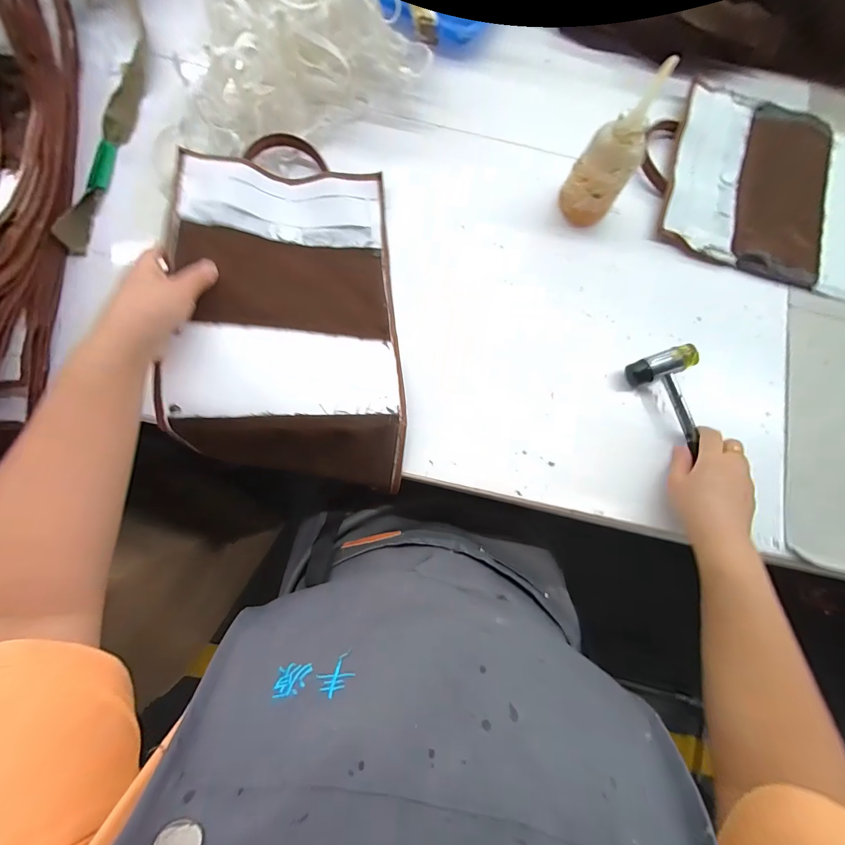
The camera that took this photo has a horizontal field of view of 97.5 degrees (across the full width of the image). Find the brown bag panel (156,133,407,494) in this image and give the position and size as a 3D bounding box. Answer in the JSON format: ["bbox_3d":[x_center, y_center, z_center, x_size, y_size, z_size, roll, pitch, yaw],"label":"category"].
[{"bbox_3d":[-0.144,-0.133,0.399,0.225,0.065,0.414,-3,73,-20],"label":"brown bag panel"}]

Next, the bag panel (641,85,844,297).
[{"bbox_3d":[0.565,-0.277,0.482,0.559,0.025,0.243,15,81,-1],"label":"bag panel"}]

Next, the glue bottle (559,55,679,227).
[{"bbox_3d":[0.203,-0.280,0.396,0.055,0.147,0.051,-2,82,-4],"label":"glue bottle"}]

